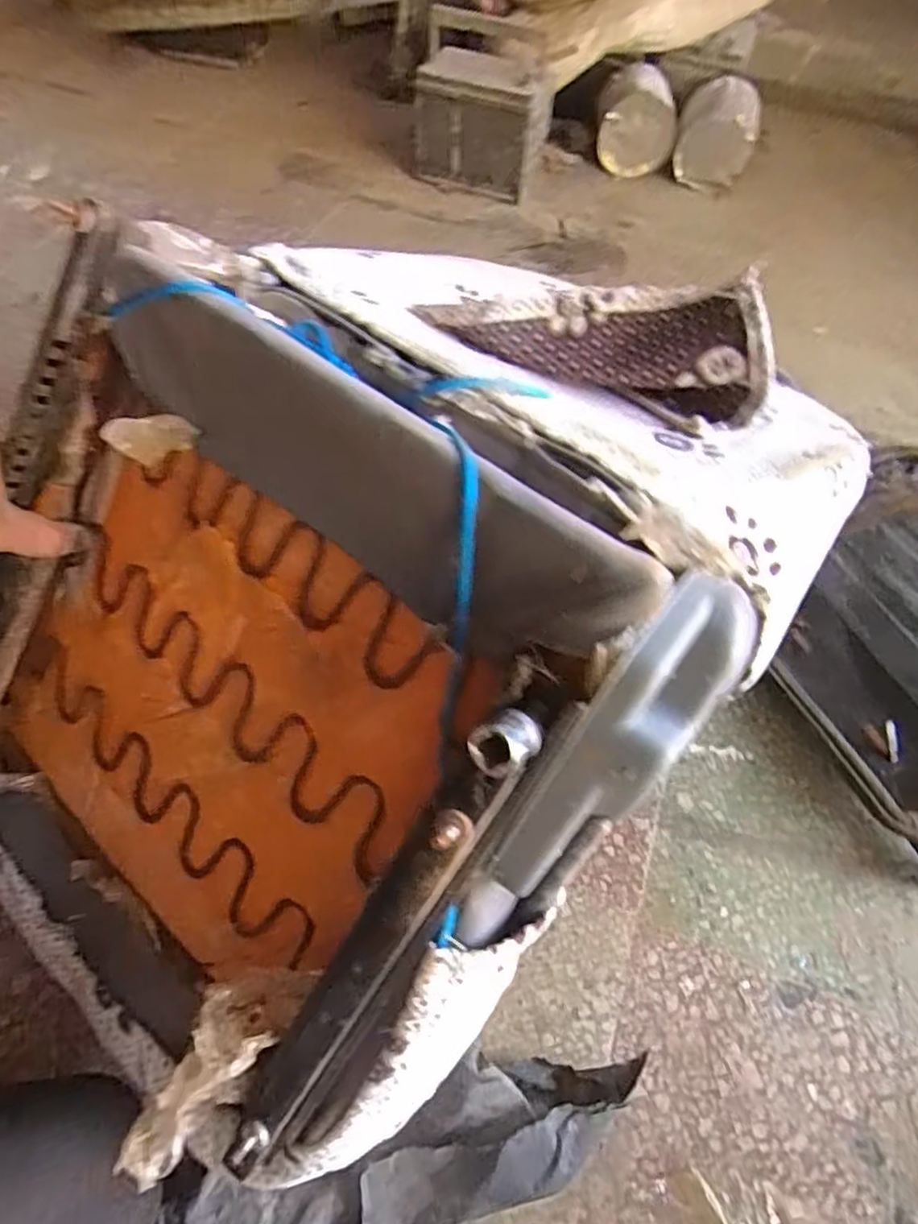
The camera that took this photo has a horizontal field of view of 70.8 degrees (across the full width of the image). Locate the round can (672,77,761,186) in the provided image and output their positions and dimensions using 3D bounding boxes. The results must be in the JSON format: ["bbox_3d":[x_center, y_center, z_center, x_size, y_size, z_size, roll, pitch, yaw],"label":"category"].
[{"bbox_3d":[0.519,-0.973,1.312,0.160,0.168,0.137,17,58,5],"label":"round can"}]

